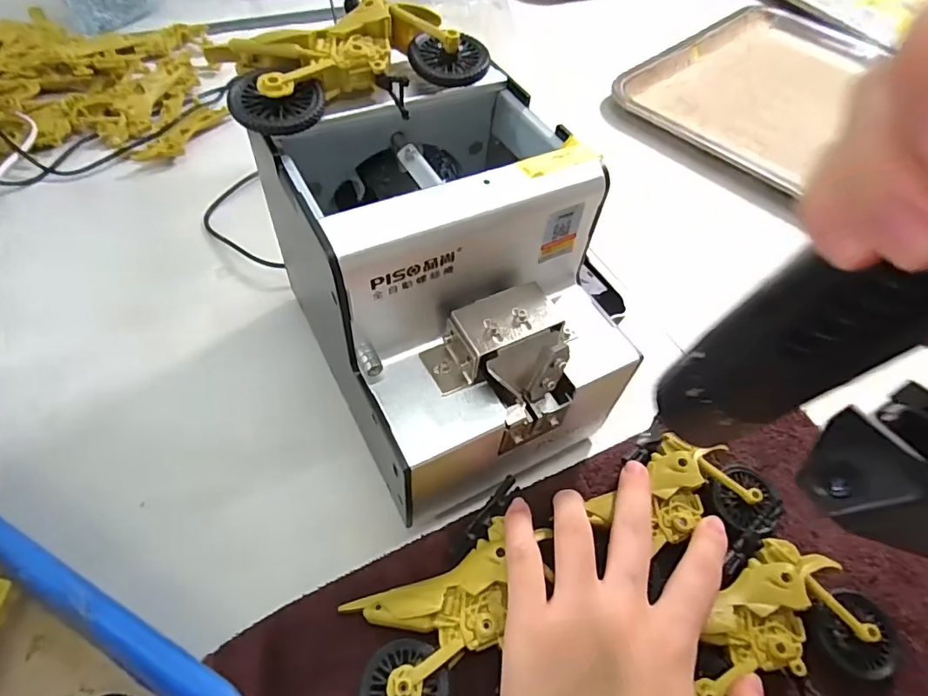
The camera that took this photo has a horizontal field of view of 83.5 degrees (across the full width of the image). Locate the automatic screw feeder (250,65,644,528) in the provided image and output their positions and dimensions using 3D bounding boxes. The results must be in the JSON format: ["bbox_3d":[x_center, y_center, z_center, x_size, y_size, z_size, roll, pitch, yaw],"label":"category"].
[{"bbox_3d":[-0.006,-0.028,0.267,0.134,0.140,0.171,-22,61,-19],"label":"automatic screw feeder"}]

